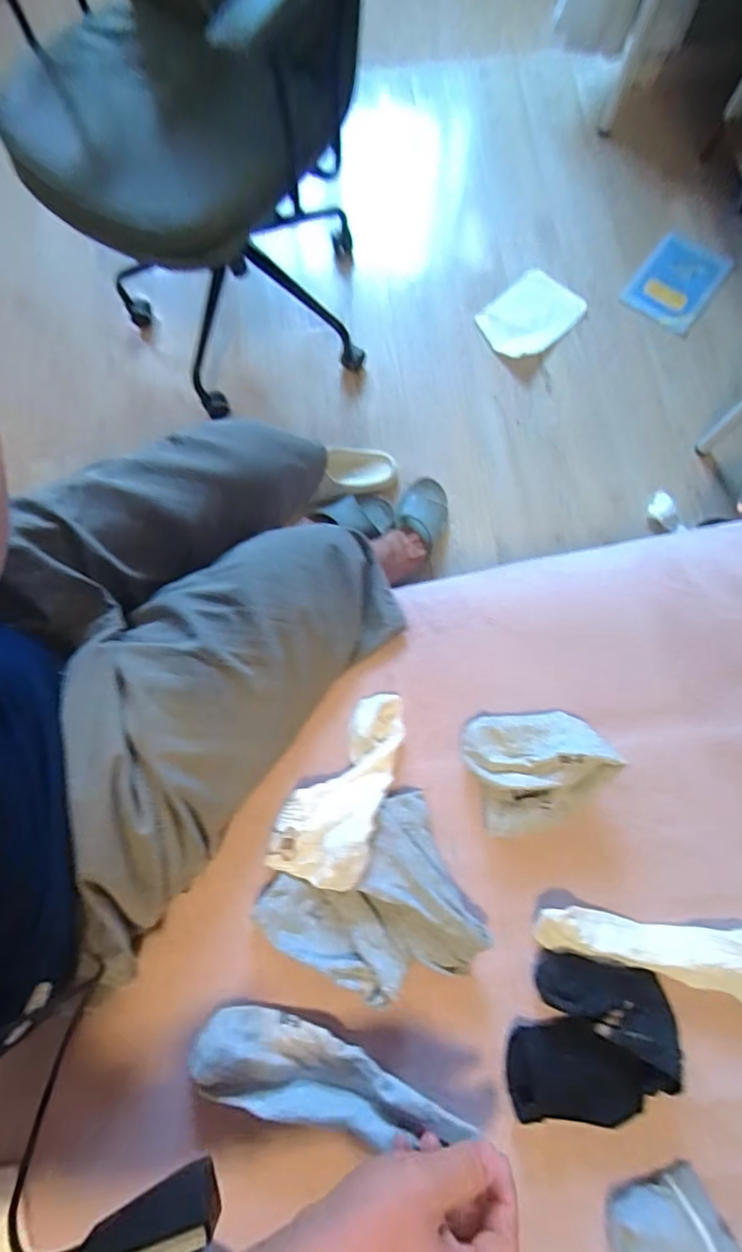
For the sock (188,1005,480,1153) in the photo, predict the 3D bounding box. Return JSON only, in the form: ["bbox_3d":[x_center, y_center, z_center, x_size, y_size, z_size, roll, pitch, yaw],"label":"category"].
[{"bbox_3d":[-0.036,0.353,0.394,0.204,0.029,0.059,12,79,7],"label":"sock"}]

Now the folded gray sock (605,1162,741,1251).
[{"bbox_3d":[0.225,0.459,0.377,0.090,0.031,0.077,-19,79,-3],"label":"folded gray sock"}]

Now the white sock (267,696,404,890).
[{"bbox_3d":[-0.020,0.142,0.447,0.079,0.033,0.172,28,80,6],"label":"white sock"}]

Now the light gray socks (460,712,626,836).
[{"bbox_3d":[0.145,0.126,0.444,0.124,0.041,0.100,-3,78,0],"label":"light gray socks"}]

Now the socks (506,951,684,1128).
[{"bbox_3d":[0.172,0.328,0.397,0.105,0.039,0.124,22,79,5],"label":"socks"}]

